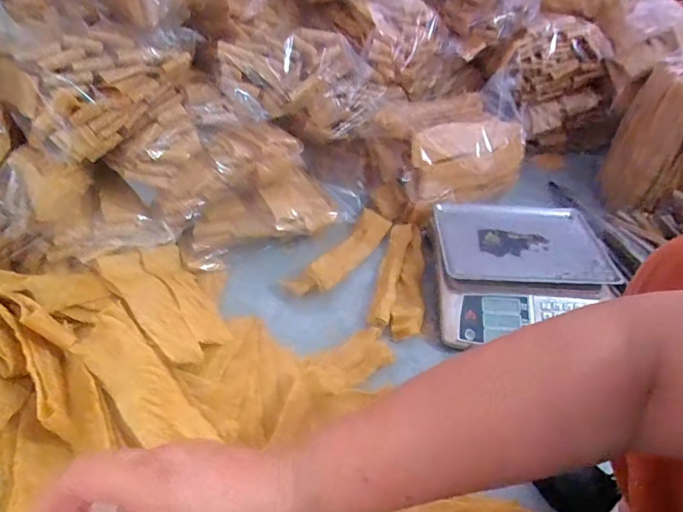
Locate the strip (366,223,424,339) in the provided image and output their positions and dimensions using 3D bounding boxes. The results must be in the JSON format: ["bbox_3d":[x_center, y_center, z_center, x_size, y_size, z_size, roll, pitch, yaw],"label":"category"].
[{"bbox_3d":[0.135,0.044,0.953,0.099,0.024,0.317,10,43,9],"label":"strip"}]

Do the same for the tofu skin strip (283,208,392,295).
[{"bbox_3d":[0.007,-0.007,0.991,0.082,0.054,0.318,27,48,25],"label":"tofu skin strip"}]

